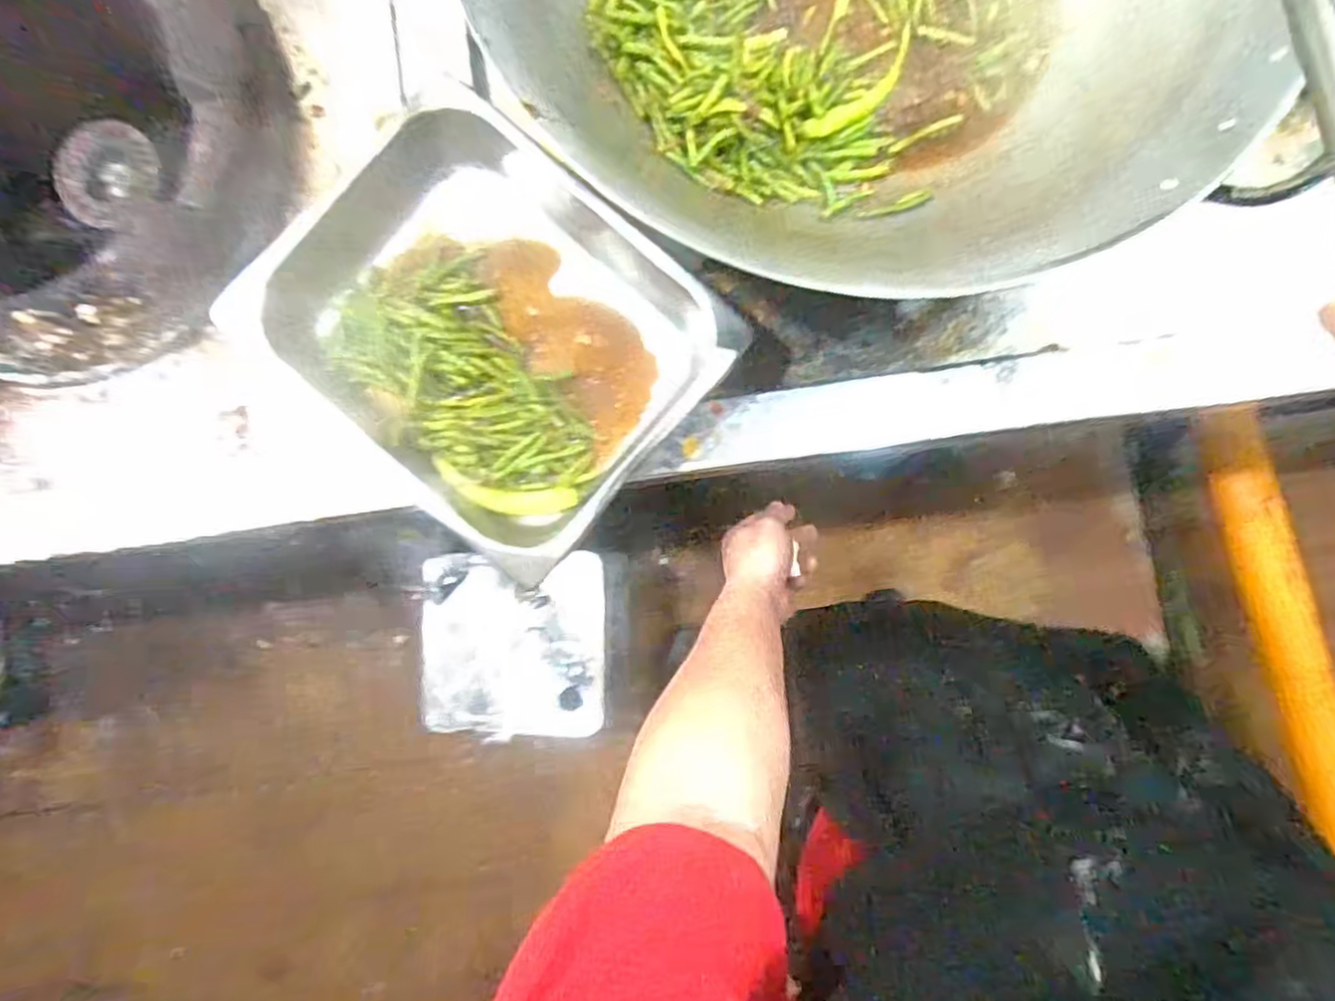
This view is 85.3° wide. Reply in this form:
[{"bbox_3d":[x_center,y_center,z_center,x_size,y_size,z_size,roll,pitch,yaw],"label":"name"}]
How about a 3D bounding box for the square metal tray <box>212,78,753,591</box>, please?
[{"bbox_3d":[-0.141,-0.142,0.576,0.344,0.096,0.270,40,90,5],"label":"square metal tray"}]

